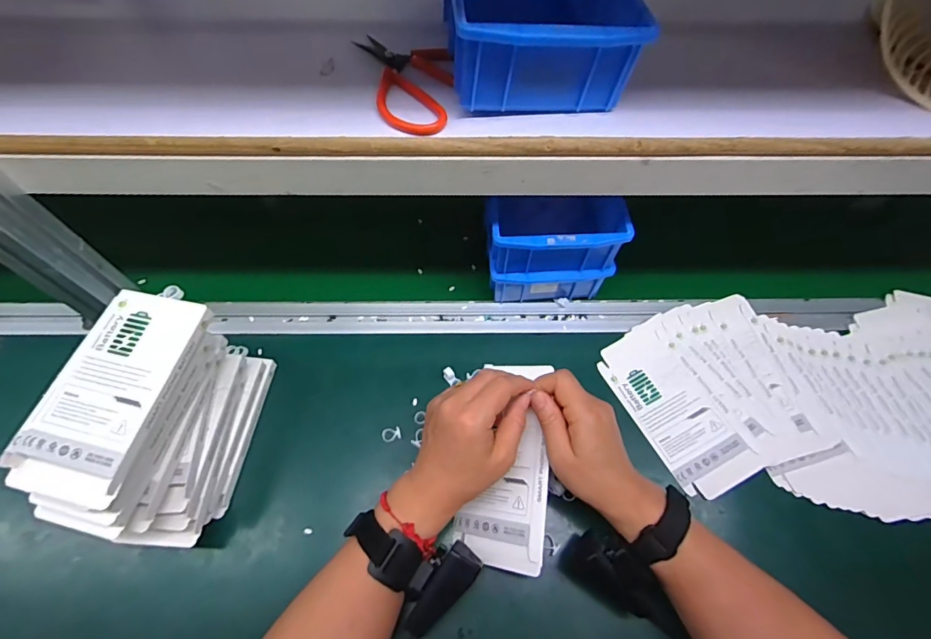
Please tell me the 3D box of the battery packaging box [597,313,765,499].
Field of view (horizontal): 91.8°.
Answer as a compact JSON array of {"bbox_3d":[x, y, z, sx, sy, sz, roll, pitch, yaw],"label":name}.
[{"bbox_3d":[0.215,0.087,0.465,0.088,0.007,0.174,-27,66,-3],"label":"battery packaging box"}]

